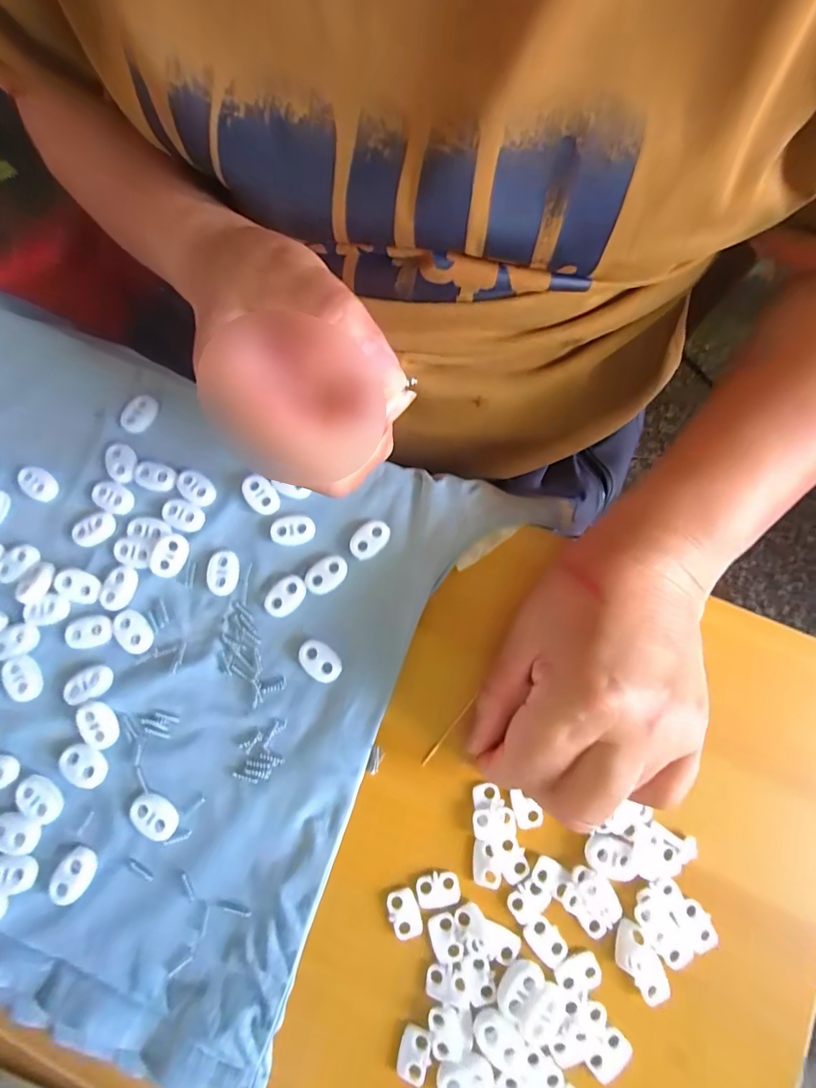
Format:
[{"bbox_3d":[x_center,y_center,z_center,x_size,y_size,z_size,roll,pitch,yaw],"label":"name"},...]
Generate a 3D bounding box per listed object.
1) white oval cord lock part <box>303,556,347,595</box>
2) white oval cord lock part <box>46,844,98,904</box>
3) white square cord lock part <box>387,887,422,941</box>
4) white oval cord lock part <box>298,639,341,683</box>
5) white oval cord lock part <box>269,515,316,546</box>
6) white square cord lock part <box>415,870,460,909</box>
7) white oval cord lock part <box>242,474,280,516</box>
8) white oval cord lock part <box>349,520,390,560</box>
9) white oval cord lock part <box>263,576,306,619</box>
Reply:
[{"bbox_3d":[-0.041,0.015,0.226,0.023,0.004,0.015,-34,79,-6],"label":"white oval cord lock part"},{"bbox_3d":[-0.148,0.147,0.202,0.015,0.005,0.023,22,79,6],"label":"white oval cord lock part"},{"bbox_3d":[-0.002,0.160,0.196,0.013,0.004,0.018,-19,78,-3],"label":"white square cord lock part"},{"bbox_3d":[-0.043,0.056,0.218,0.022,0.004,0.016,36,81,8],"label":"white oval cord lock part"},{"bbox_3d":[-0.059,-0.007,0.233,0.022,0.004,0.015,-2,78,1],"label":"white oval cord lock part"},{"bbox_3d":[0.013,0.152,0.199,0.019,0.004,0.013,-7,78,0],"label":"white square cord lock part"},{"bbox_3d":[-0.077,-0.026,0.237,0.015,0.005,0.023,-35,79,-6],"label":"white oval cord lock part"},{"bbox_3d":[-0.020,-0.002,0.231,0.015,0.004,0.022,44,82,9],"label":"white oval cord lock part"},{"bbox_3d":[-0.061,0.026,0.226,0.015,0.004,0.022,39,81,9],"label":"white oval cord lock part"}]

